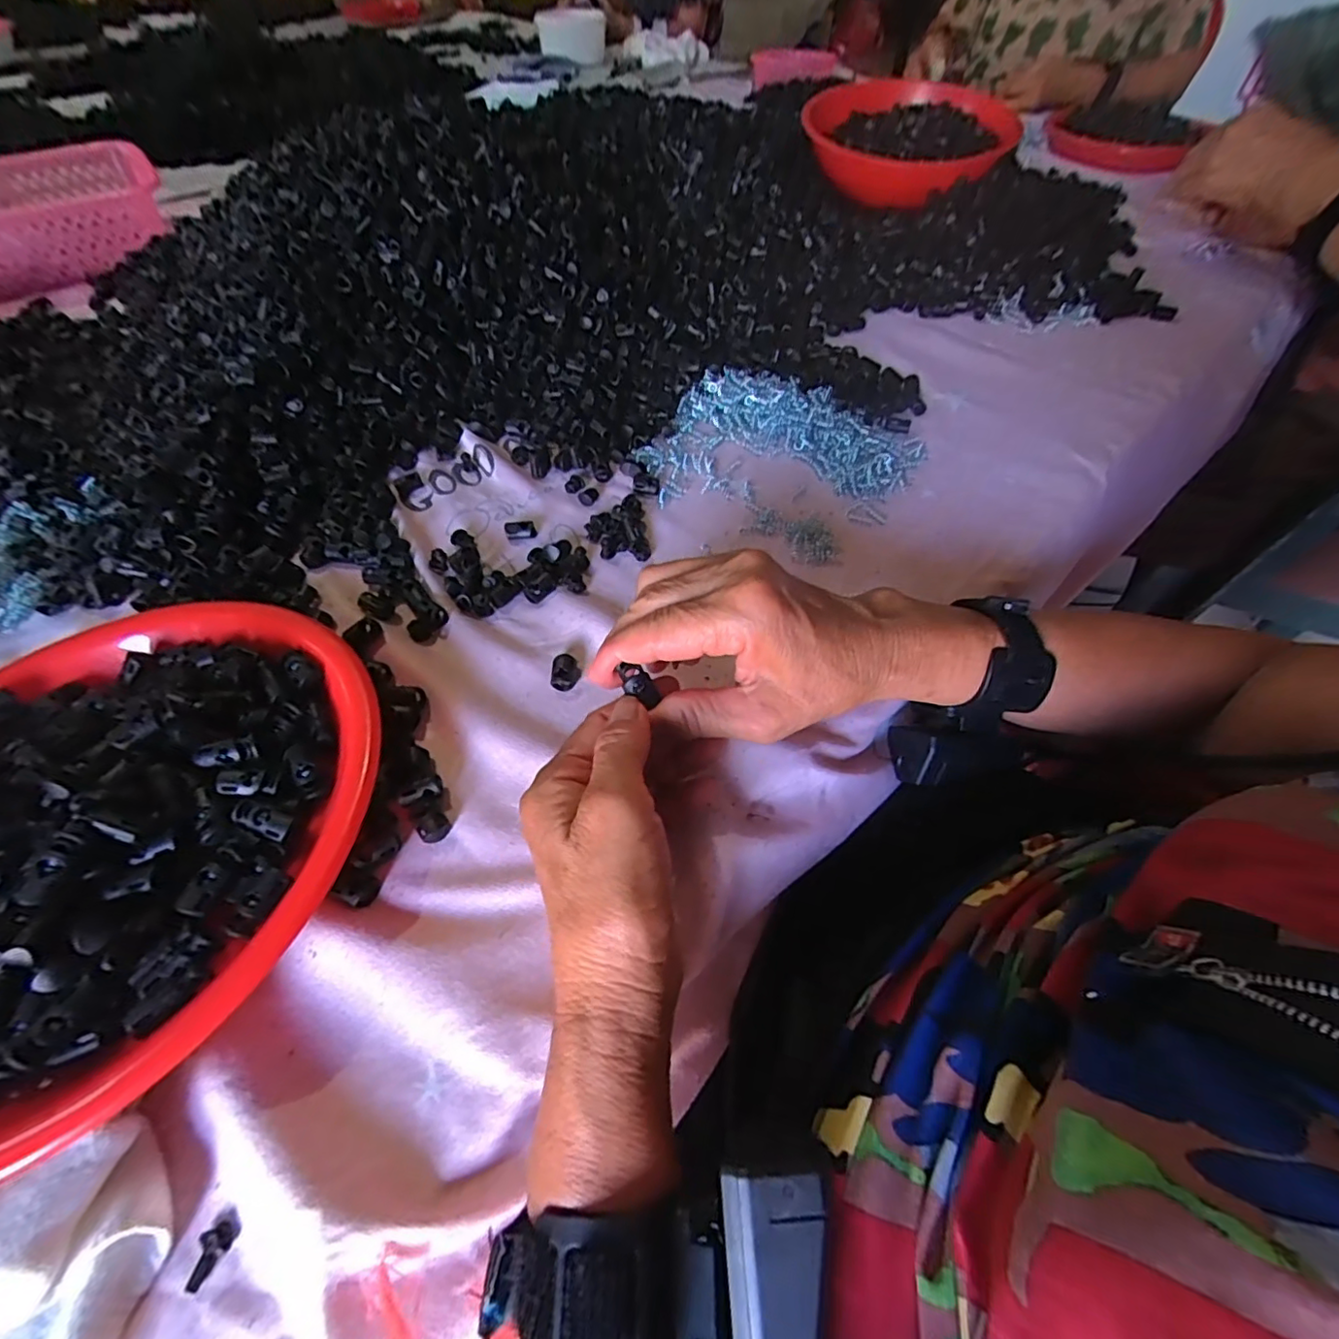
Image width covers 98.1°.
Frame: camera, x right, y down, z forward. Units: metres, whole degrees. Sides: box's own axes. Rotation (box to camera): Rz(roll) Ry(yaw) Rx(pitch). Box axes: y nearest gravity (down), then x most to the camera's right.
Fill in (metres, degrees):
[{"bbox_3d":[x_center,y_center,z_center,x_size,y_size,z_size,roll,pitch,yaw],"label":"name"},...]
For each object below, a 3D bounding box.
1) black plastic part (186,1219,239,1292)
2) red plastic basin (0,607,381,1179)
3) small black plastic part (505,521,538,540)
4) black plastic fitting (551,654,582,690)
[{"bbox_3d":[-0.157,0.198,0.197,0.010,0.004,0.017,26,60,15],"label":"black plastic part"},{"bbox_3d":[-0.262,0.070,0.258,0.228,0.045,0.245,0,54,1],"label":"red plastic basin"},{"bbox_3d":[-0.104,-0.097,0.408,0.021,0.011,0.012,-13,55,-9],"label":"small black plastic part"},{"bbox_3d":[-0.060,0.002,0.335,0.015,0.010,0.020,-1,54,0],"label":"black plastic fitting"}]

